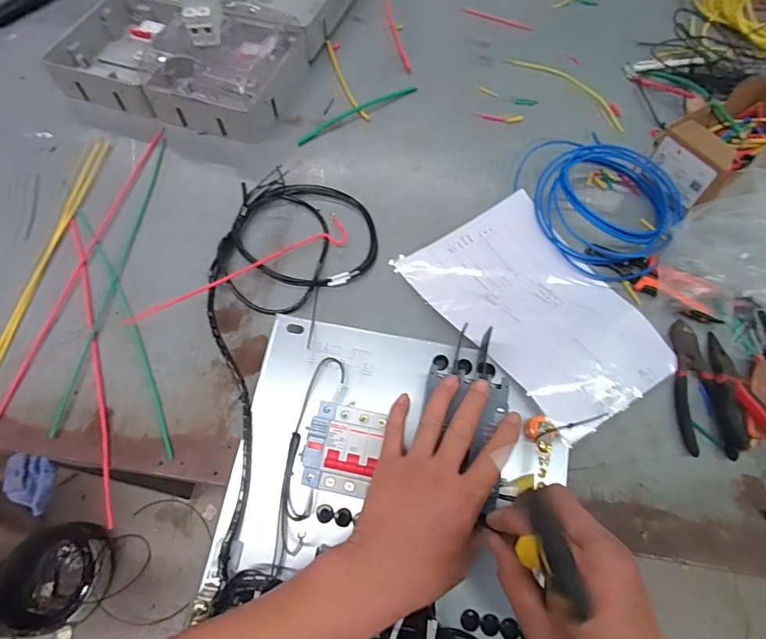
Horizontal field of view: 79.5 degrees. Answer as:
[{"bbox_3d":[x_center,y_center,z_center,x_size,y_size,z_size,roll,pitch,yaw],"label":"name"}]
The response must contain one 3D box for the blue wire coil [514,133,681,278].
[{"bbox_3d":[0.294,-0.161,0.610,0.176,0.048,0.216,-24,66,-12],"label":"blue wire coil"}]

